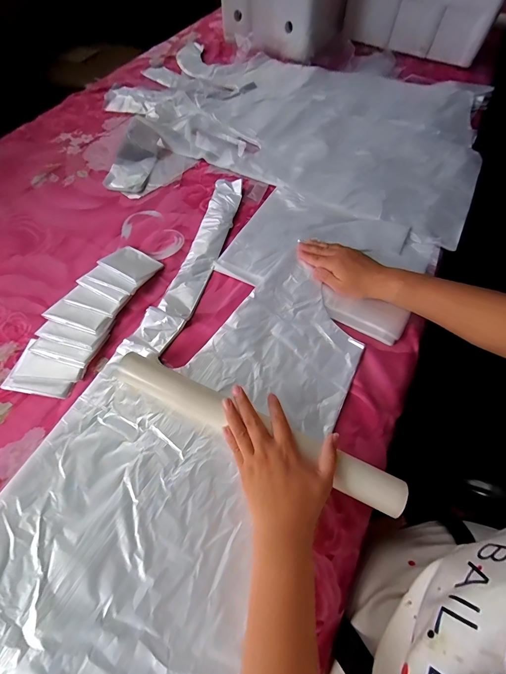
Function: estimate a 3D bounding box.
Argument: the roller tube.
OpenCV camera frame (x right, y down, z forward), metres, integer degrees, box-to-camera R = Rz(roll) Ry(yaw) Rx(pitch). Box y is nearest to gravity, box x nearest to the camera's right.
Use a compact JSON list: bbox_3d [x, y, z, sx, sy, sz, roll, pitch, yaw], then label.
[{"bbox_3d":[-0.004,0.105,0.357,0.358,0.038,0.041,23,67,11],"label":"roller tube"}]

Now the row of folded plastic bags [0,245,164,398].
[{"bbox_3d":[-0.243,-0.037,0.450,0.096,0.017,0.264,23,67,11],"label":"row of folded plastic bags"}]

